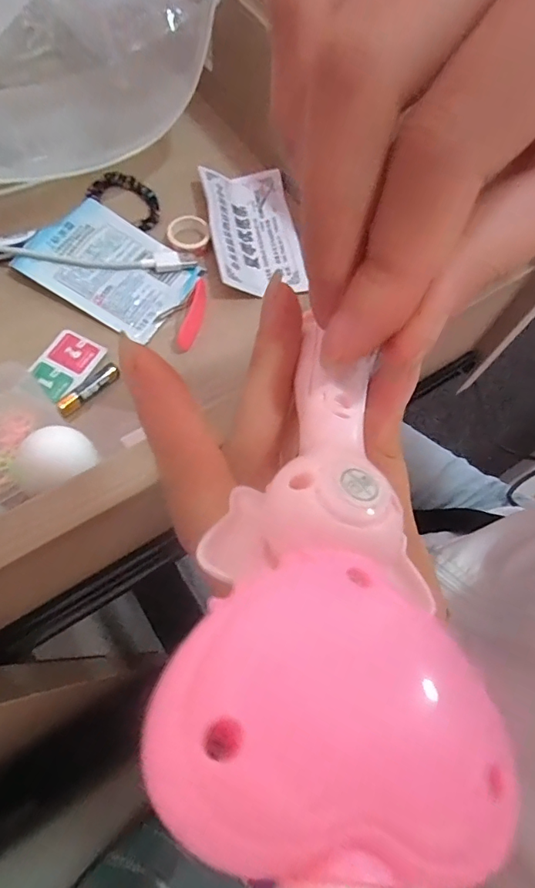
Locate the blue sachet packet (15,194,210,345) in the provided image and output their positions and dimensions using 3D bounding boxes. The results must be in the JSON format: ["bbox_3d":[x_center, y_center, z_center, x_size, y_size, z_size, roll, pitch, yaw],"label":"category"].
[{"bbox_3d":[-0.105,-0.122,0.324,0.104,0.014,0.077,27,68,8],"label":"blue sachet packet"}]

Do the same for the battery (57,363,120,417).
[{"bbox_3d":[-0.109,-0.034,0.290,0.010,0.008,0.042,41,71,13],"label":"battery"}]

